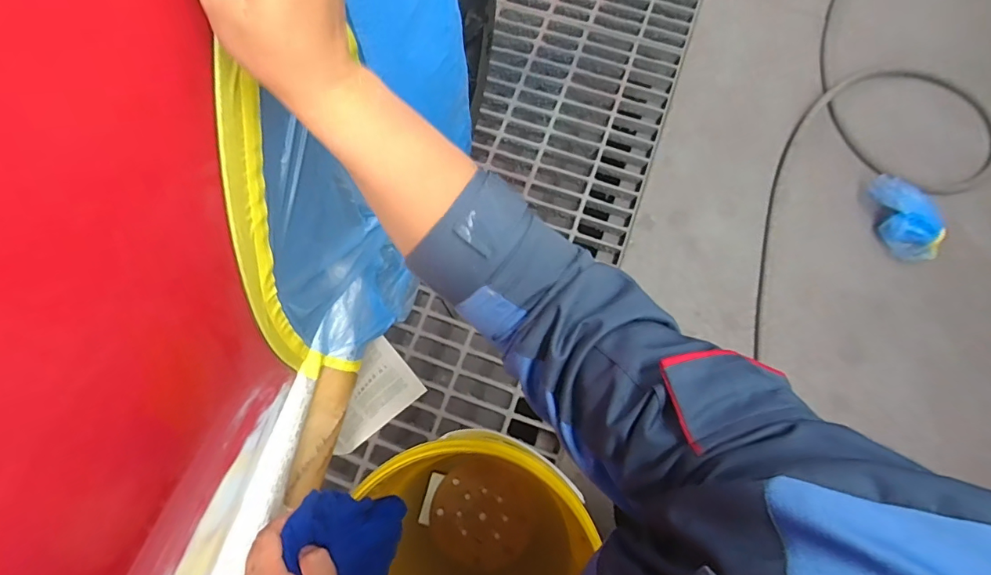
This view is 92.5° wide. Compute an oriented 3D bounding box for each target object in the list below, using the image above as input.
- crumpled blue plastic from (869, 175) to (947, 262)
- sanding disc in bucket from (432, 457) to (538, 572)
[{"bbox_3d":[0.737,-0.127,0.859,0.082,0.069,0.171,-18,75,-4],"label":"crumpled blue plastic"},{"bbox_3d":[-0.017,0.314,0.663,0.141,0.004,0.139,0,76,-1],"label":"sanding disc in bucket"}]

